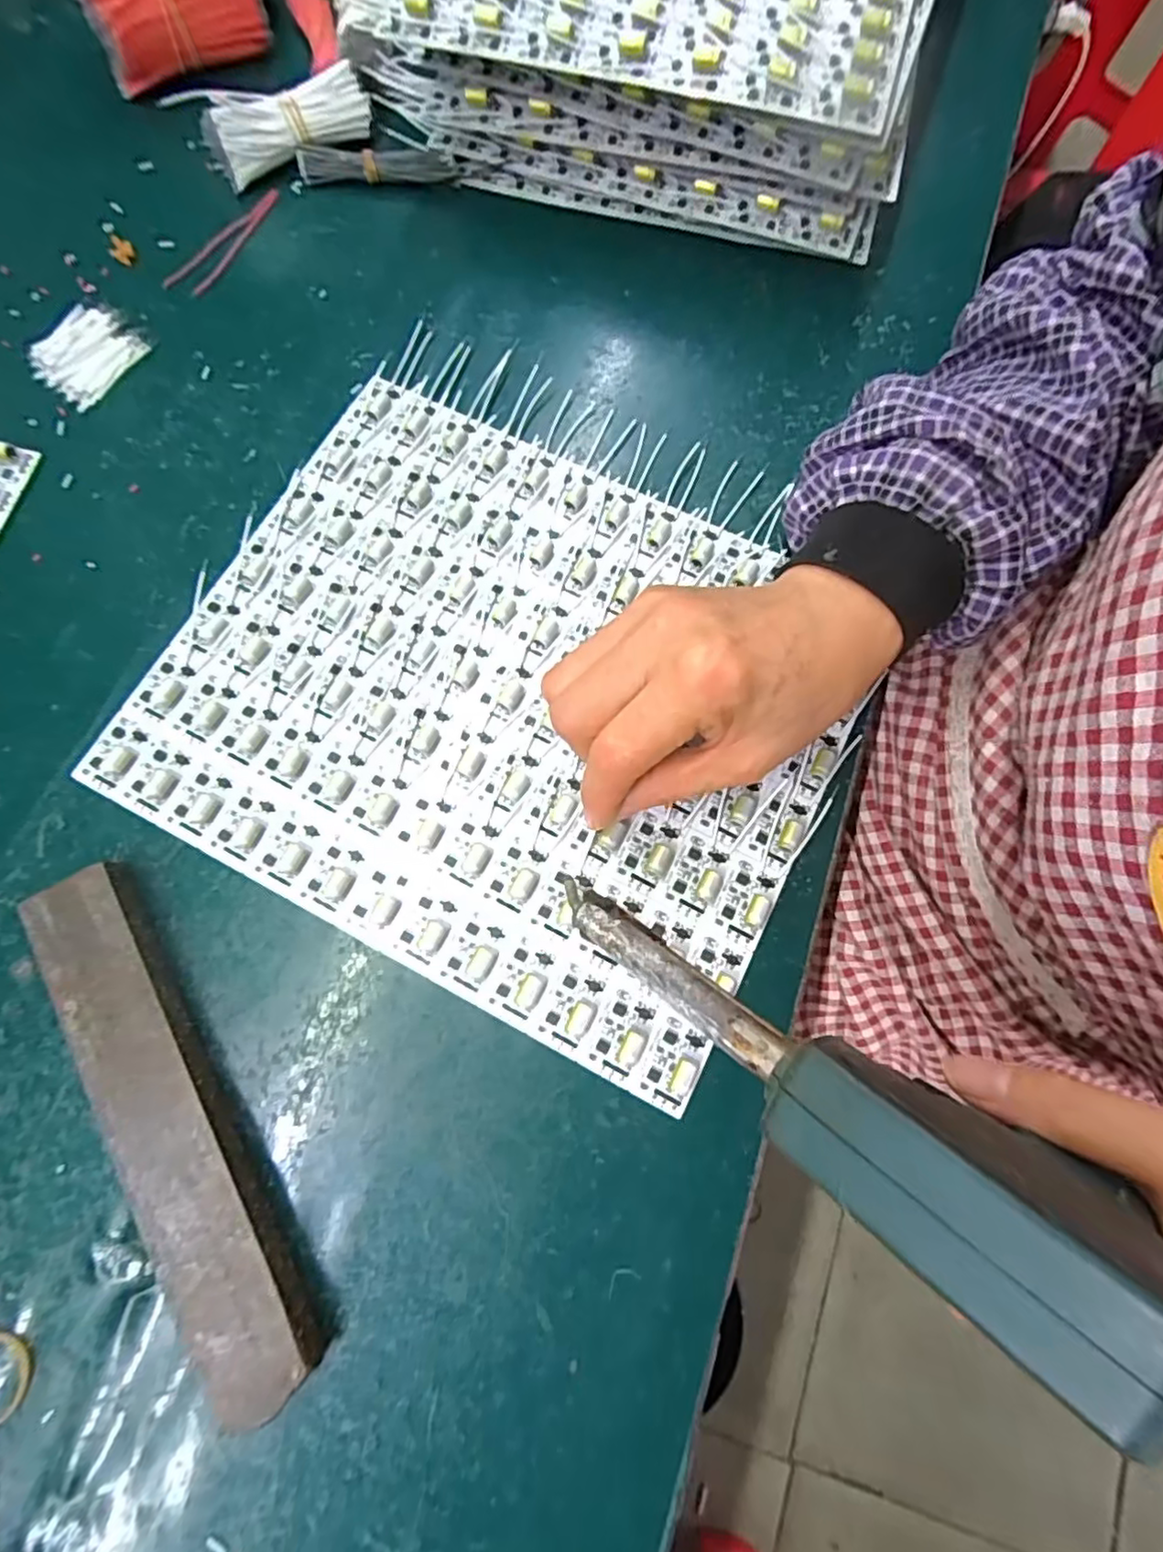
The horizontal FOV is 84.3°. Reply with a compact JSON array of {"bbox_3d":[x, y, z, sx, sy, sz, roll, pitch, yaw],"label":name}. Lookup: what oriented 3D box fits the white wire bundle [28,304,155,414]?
[{"bbox_3d":[-0.259,-0.221,0.334,0.052,0.004,0.052,34,78,9],"label":"white wire bundle"}]

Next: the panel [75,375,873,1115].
[{"bbox_3d":[-0.035,-0.040,0.287,0.288,0.008,0.240,27,77,7],"label":"panel"}]

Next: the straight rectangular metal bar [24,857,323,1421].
[{"bbox_3d":[-0.152,0.126,0.236,0.036,0.017,0.193,-30,77,-8],"label":"straight rectangular metal bar"}]

